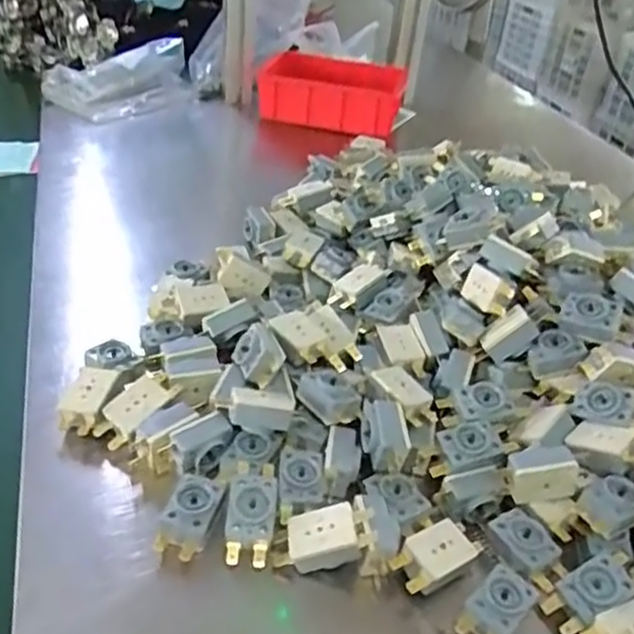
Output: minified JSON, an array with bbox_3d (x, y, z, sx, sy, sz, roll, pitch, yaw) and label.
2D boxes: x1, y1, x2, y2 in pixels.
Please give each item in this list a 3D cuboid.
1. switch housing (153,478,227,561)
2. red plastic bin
[{"bbox_3d":[-0.070,0.111,0.378,0.027,0.020,0.044,15,36,11],"label":"switch housing"},{"bbox_3d":[0.023,-0.322,0.953,0.202,0.057,0.166,9,36,3],"label":"red plastic bin"}]

